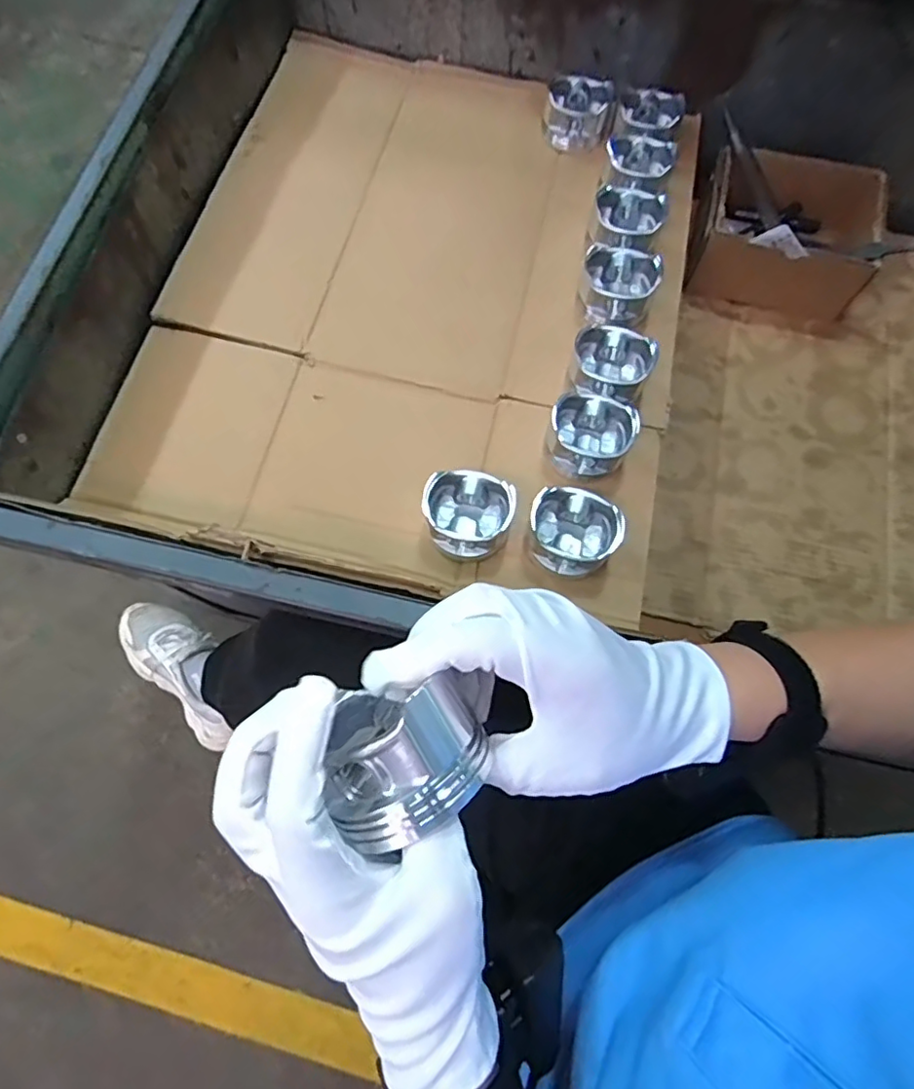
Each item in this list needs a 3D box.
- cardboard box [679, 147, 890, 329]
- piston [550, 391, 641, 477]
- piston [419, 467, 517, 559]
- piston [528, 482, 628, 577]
[{"bbox_3d":[0.406,-0.384,0.723,0.204,0.093,0.171,18,75,4],"label":"cardboard box"},{"bbox_3d":[0.120,-0.101,0.537,0.073,0.048,0.071,0,74,-1],"label":"piston"},{"bbox_3d":[0.009,-0.025,0.513,0.077,0.048,0.070,0,74,-1],"label":"piston"},{"bbox_3d":[0.098,-0.012,0.505,0.074,0.048,0.075,0,74,-1],"label":"piston"}]

